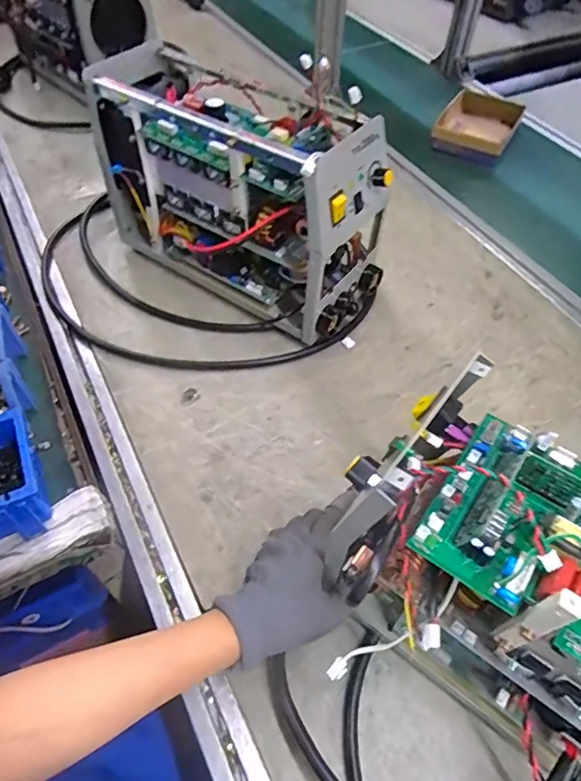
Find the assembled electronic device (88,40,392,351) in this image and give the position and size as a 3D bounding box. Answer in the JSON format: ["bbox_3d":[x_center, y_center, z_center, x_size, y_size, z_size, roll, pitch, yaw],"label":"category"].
[{"bbox_3d":[-0.061,-0.251,0.662,0.370,0.235,0.170,31,58,20],"label":"assembled electronic device"}]

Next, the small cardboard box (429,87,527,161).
[{"bbox_3d":[0.366,-0.516,0.995,0.140,0.044,0.191,25,56,16],"label":"small cardboard box"}]

